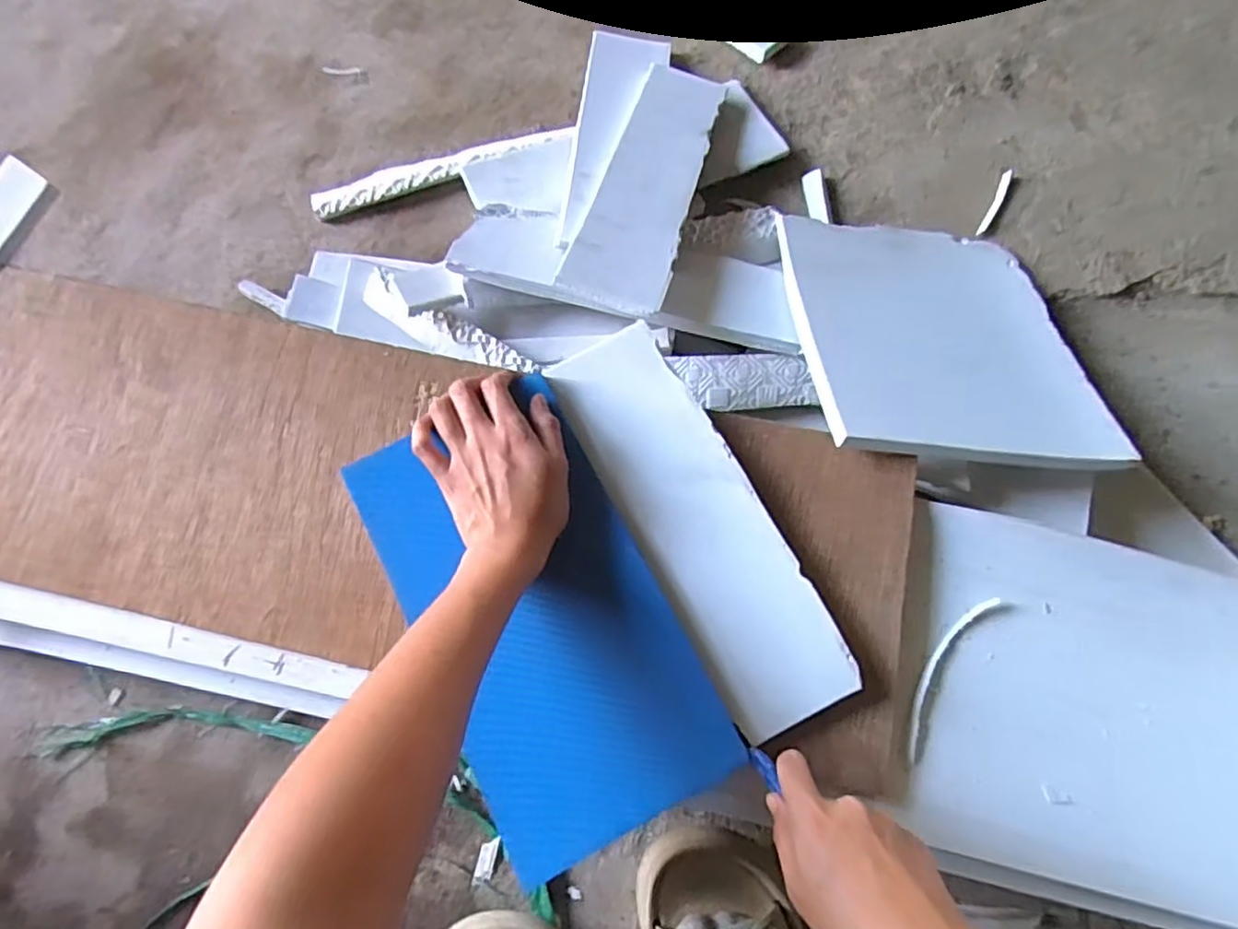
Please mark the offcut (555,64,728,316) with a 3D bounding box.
[{"bbox_3d":[0.029,-0.241,0.556,0.076,0.005,0.283,17,62,1],"label":"offcut"}]

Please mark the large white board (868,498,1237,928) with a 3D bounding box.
[{"bbox_3d":[0.327,0.158,0.429,0.283,0.020,0.217,14,75,5],"label":"large white board"}]

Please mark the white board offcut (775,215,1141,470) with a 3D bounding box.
[{"bbox_3d":[0.245,-0.100,0.515,0.216,0.015,0.231,4,56,-9],"label":"white board offcut"}]

